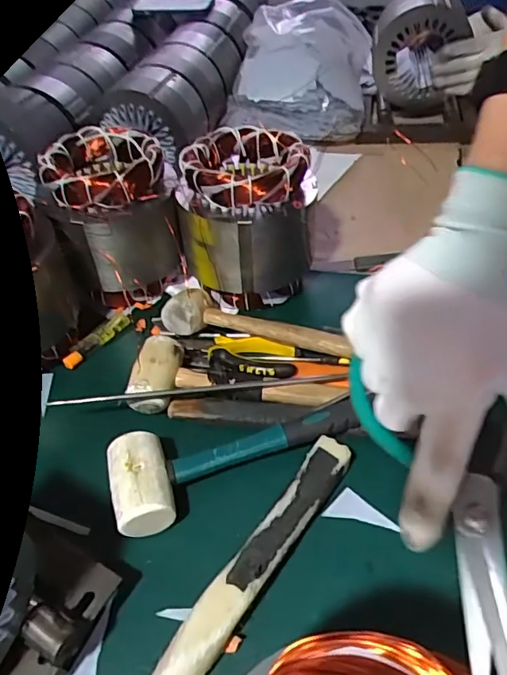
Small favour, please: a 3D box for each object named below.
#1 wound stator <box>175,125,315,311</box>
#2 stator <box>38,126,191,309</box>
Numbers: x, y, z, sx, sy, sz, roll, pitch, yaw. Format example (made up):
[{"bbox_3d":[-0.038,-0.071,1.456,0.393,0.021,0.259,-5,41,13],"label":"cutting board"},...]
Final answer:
[{"bbox_3d":[-0.007,-0.135,0.589,0.140,0.151,0.136,1,47,3],"label":"wound stator"},{"bbox_3d":[-0.161,-0.139,0.600,0.122,0.153,0.128,-23,50,-19],"label":"stator"}]

